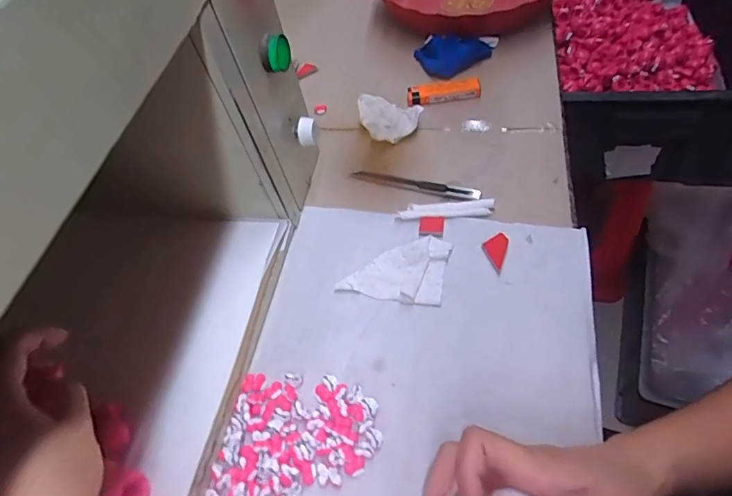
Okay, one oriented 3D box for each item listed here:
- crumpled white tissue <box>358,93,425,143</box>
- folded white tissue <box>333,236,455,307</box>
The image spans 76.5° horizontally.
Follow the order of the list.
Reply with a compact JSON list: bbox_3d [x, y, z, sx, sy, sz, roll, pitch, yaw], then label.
[{"bbox_3d":[0.025,-0.140,0.500,0.066,0.021,0.051,-2,56,8],"label":"crumpled white tissue"},{"bbox_3d":[0.027,0.014,0.408,0.085,0.006,0.067,9,58,15],"label":"folded white tissue"}]

